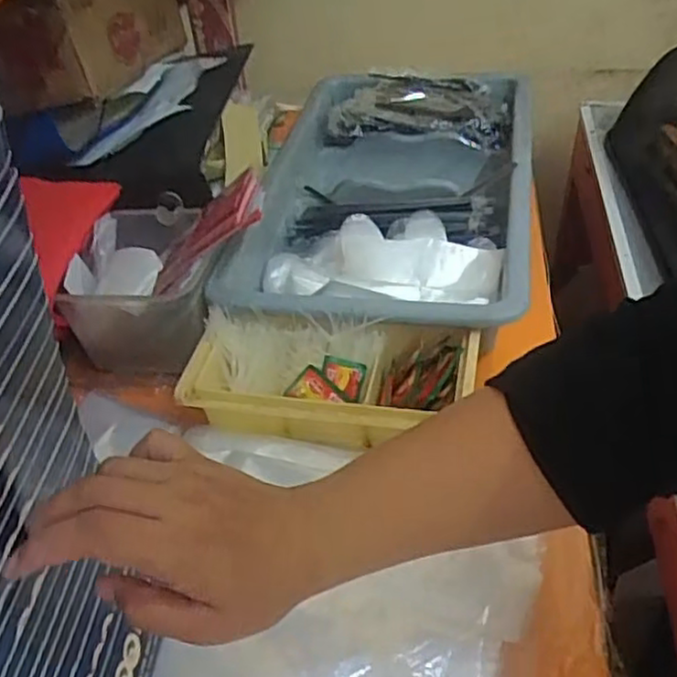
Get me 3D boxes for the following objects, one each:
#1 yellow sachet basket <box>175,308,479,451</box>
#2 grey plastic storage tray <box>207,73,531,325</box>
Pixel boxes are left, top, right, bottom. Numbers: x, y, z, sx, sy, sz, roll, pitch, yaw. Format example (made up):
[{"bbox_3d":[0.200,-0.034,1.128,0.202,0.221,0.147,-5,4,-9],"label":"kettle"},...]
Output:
[{"bbox_3d":[-0.005,0.033,0.586,0.235,0.055,0.097,4,42,11],"label":"yellow sachet basket"},{"bbox_3d":[0.064,-0.160,0.788,0.283,0.079,0.471,3,42,11],"label":"grey plastic storage tray"}]

